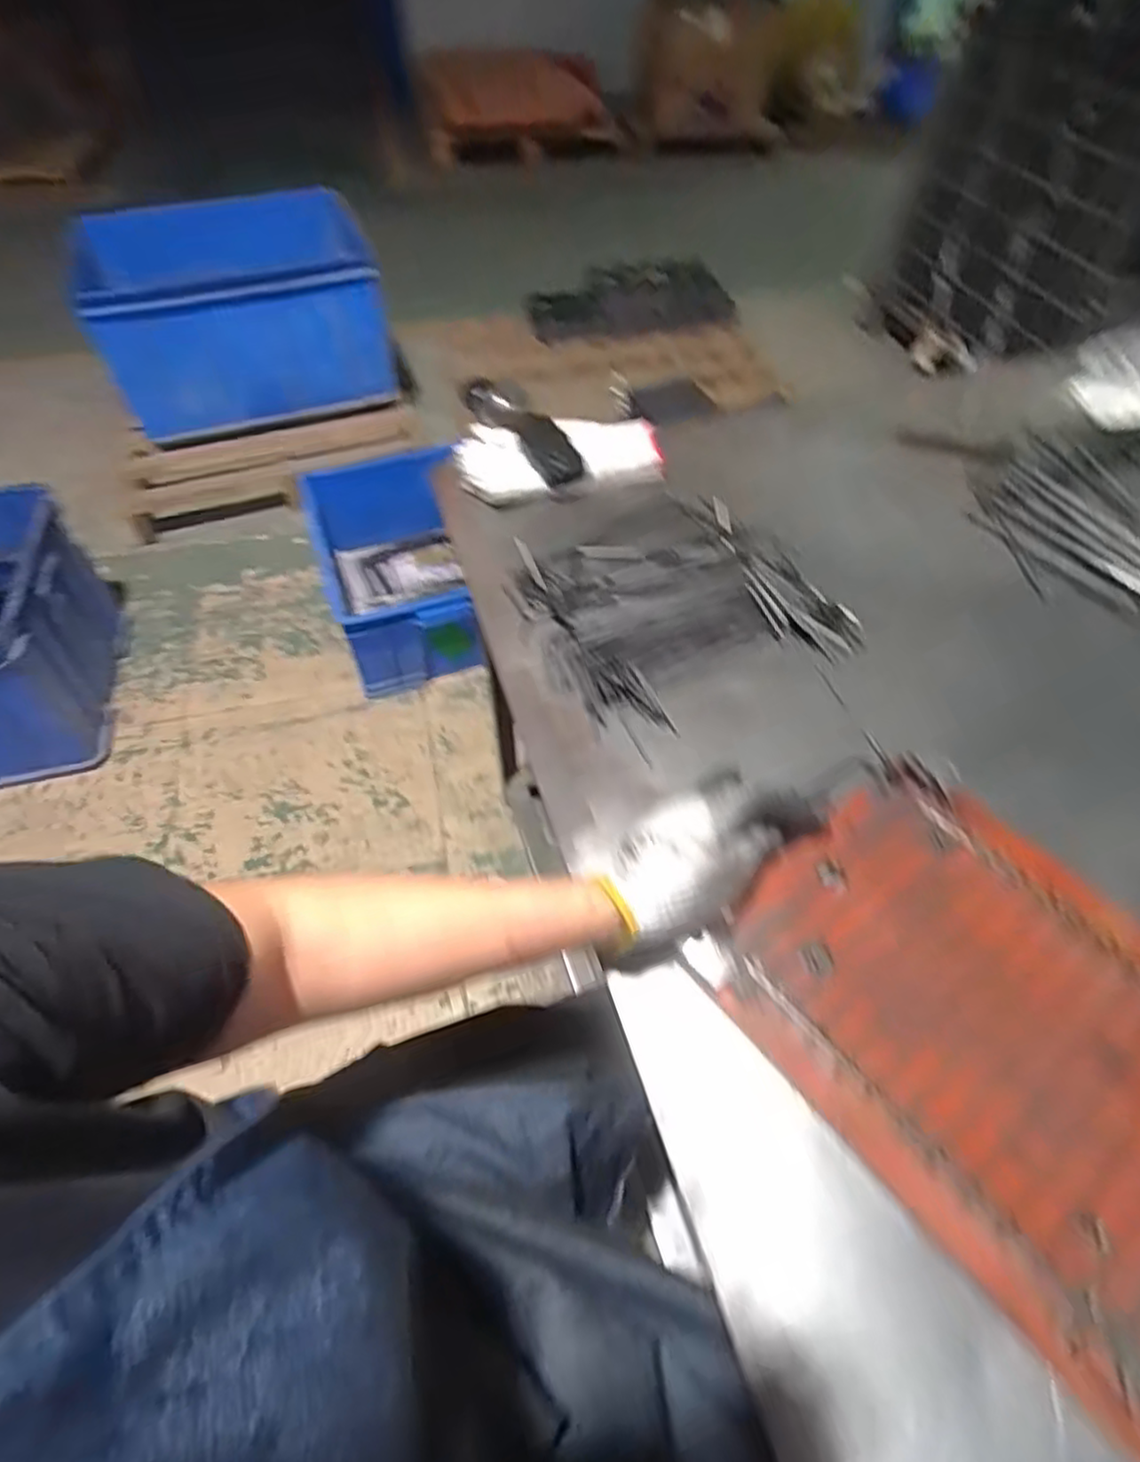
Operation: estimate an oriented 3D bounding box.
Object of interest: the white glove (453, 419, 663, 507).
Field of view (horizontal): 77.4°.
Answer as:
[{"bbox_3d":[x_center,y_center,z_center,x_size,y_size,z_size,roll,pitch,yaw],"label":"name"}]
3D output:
[{"bbox_3d":[-0.011,-0.298,0.768,0.217,0.039,0.118,-2,54,0],"label":"white glove"}]

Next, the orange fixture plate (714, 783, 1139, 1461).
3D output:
[{"bbox_3d":[0.257,0.172,0.425,0.241,0.016,0.292,-34,60,-21],"label":"orange fixture plate"}]

